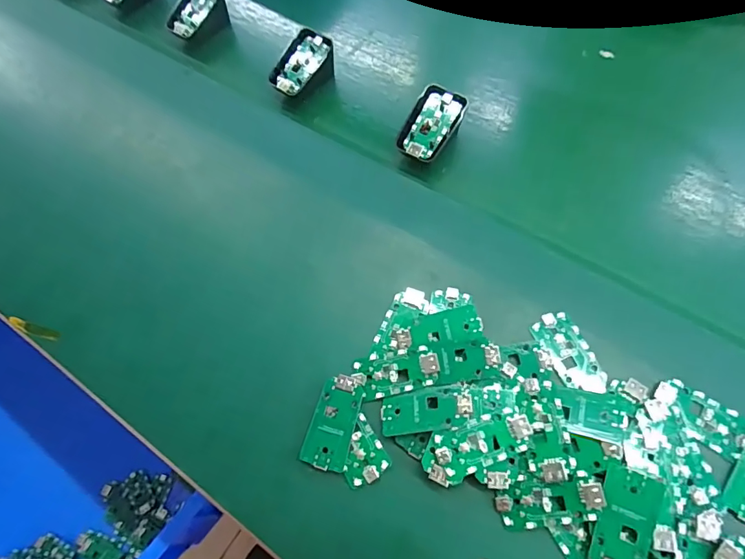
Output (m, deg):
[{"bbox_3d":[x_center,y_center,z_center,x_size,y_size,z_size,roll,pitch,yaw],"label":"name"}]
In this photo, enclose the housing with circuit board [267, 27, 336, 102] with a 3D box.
[{"bbox_3d":[-0.073,-0.216,0.474,0.045,0.042,0.067,38,72,19],"label":"housing with circuit board"}]

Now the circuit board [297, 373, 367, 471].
[{"bbox_3d":[-0.027,0.100,0.326,0.032,0.010,0.062,13,65,10],"label":"circuit board"}]

